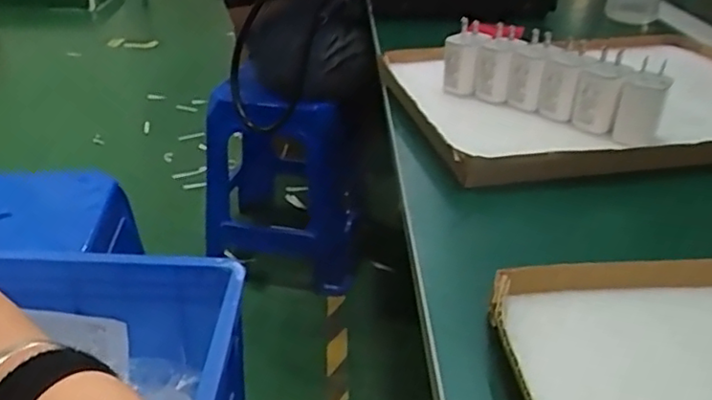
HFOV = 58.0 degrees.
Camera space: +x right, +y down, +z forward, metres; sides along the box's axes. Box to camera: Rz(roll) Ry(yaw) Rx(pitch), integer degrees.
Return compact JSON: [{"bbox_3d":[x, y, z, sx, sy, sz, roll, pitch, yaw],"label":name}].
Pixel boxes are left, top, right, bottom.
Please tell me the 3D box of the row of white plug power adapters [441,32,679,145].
[{"bbox_3d":[0.151,-0.093,0.522,0.189,0.057,0.027,20,34,29],"label":"row of white plug power adapters"}]

